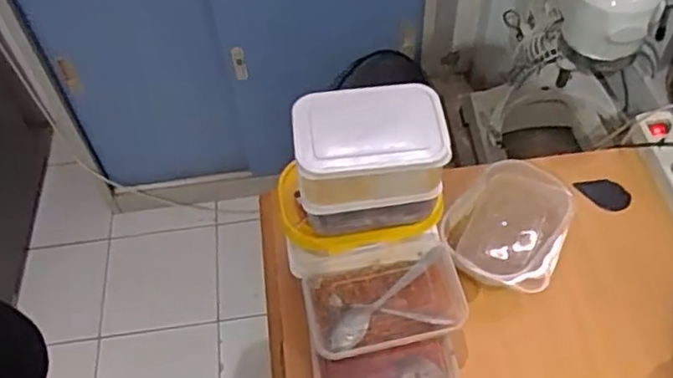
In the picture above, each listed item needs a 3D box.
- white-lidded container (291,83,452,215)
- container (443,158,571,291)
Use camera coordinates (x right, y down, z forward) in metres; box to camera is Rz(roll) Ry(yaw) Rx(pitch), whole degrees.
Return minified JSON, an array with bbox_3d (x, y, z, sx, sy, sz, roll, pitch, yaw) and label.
[{"bbox_3d":[0.035,-0.044,0.687,0.154,0.076,0.105,-7,53,-2],"label":"white-lidded container"},{"bbox_3d":[0.229,0.047,0.874,0.151,0.059,0.179,20,57,17],"label":"container"}]

